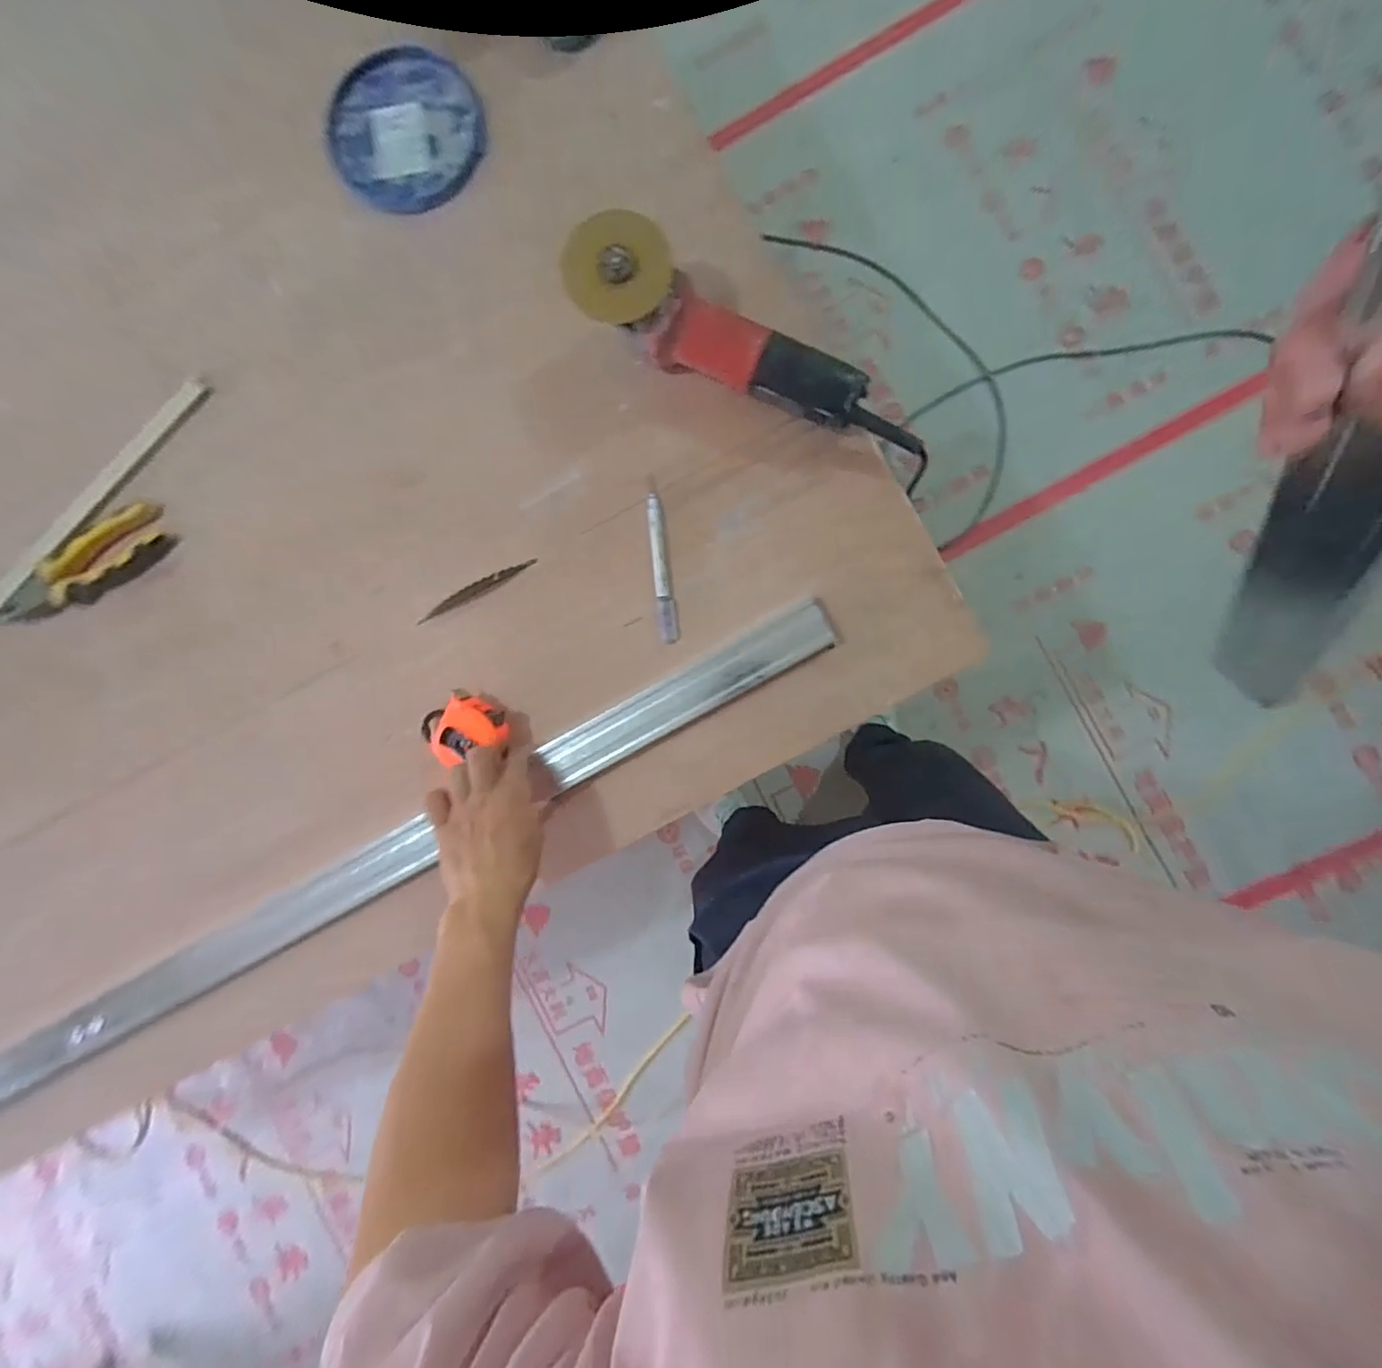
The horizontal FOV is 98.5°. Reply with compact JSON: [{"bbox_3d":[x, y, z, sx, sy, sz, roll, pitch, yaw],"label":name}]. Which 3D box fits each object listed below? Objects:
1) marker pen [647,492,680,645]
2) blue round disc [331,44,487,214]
[{"bbox_3d":[-0.028,-0.115,0.592,0.019,0.010,0.145,-6,90,4],"label":"marker pen"},{"bbox_3d":[-0.296,-0.578,0.618,0.156,0.011,0.170,0,90,4],"label":"blue round disc"}]

